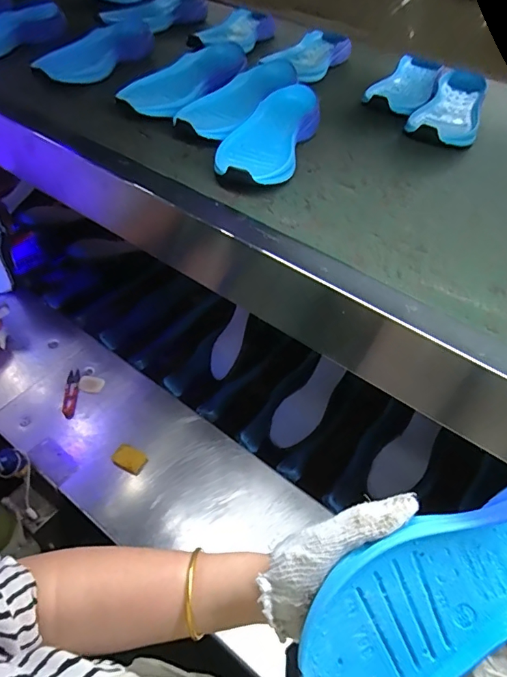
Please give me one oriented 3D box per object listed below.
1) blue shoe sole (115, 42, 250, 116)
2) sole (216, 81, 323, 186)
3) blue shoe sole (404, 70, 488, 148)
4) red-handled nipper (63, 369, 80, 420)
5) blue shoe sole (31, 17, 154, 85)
[{"bbox_3d":[-0.105,-0.398,0.689,0.114,0.043,0.256,25,50,17],"label":"blue shoe sole"},{"bbox_3d":[0.021,-0.270,0.592,0.099,0.042,0.230,17,48,10],"label":"sole"},{"bbox_3d":[0.316,-0.358,0.711,0.093,0.039,0.272,26,51,17],"label":"blue shoe sole"},{"bbox_3d":[-0.334,0.101,0.826,0.022,0.009,0.105,-4,49,-10],"label":"red-handled nipper"},{"bbox_3d":[-0.254,-0.501,0.772,0.094,0.034,0.258,33,51,19],"label":"blue shoe sole"}]

